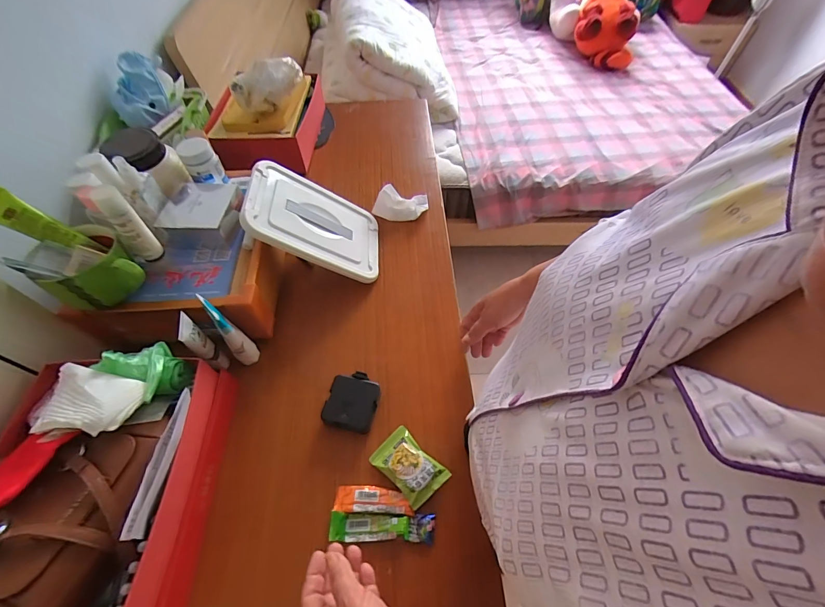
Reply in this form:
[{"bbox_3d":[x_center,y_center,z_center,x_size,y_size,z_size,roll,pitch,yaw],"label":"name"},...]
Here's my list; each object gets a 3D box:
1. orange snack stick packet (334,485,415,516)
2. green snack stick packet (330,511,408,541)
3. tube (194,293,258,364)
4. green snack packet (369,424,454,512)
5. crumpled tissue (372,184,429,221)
[{"bbox_3d":[-0.051,0.255,0.487,0.100,0.009,0.030,2,56,1],"label":"orange snack stick packet"},{"bbox_3d":[-0.054,0.280,0.468,0.094,0.014,0.030,2,56,1],"label":"green snack stick packet"},{"bbox_3d":[-0.267,0.043,0.549,0.031,0.135,0.049,-38,64,-23],"label":"tube"},{"bbox_3d":[-0.005,0.219,0.506,0.096,0.017,0.063,40,64,23],"label":"green snack packet"},{"bbox_3d":[-0.019,-0.208,0.774,0.120,0.051,0.059,-16,58,-11],"label":"crumpled tissue"}]

